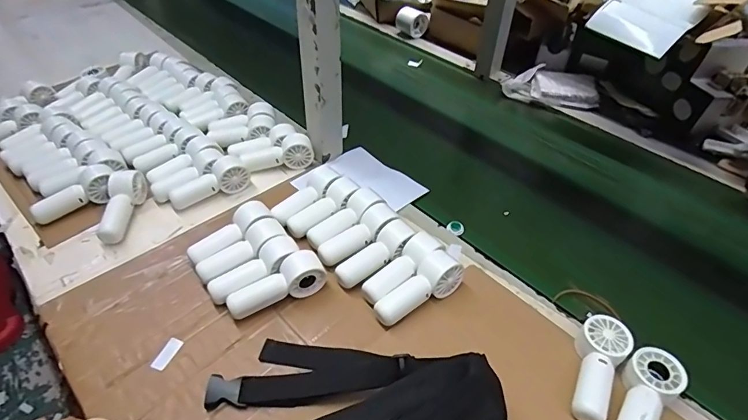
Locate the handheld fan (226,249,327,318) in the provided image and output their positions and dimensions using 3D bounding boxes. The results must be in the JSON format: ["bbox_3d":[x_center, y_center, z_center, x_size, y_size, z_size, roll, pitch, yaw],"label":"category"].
[{"bbox_3d":[-0.111,0.087,0.507,0.110,0.047,0.033,-19,47,-21],"label":"handheld fan"}]

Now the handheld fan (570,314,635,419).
[{"bbox_3d":[0.219,0.158,0.445,0.047,0.039,0.111,28,49,25],"label":"handheld fan"}]

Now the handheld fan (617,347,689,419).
[{"bbox_3d":[0.252,0.177,0.418,0.110,0.028,0.047,-33,53,-31],"label":"handheld fan"}]

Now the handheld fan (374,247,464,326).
[{"bbox_3d":[0.050,0.092,0.509,0.107,0.040,0.035,-35,49,-10],"label":"handheld fan"}]

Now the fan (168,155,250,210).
[{"bbox_3d":[-0.234,-0.040,0.634,0.110,0.041,0.037,-30,52,-29],"label":"fan"}]

